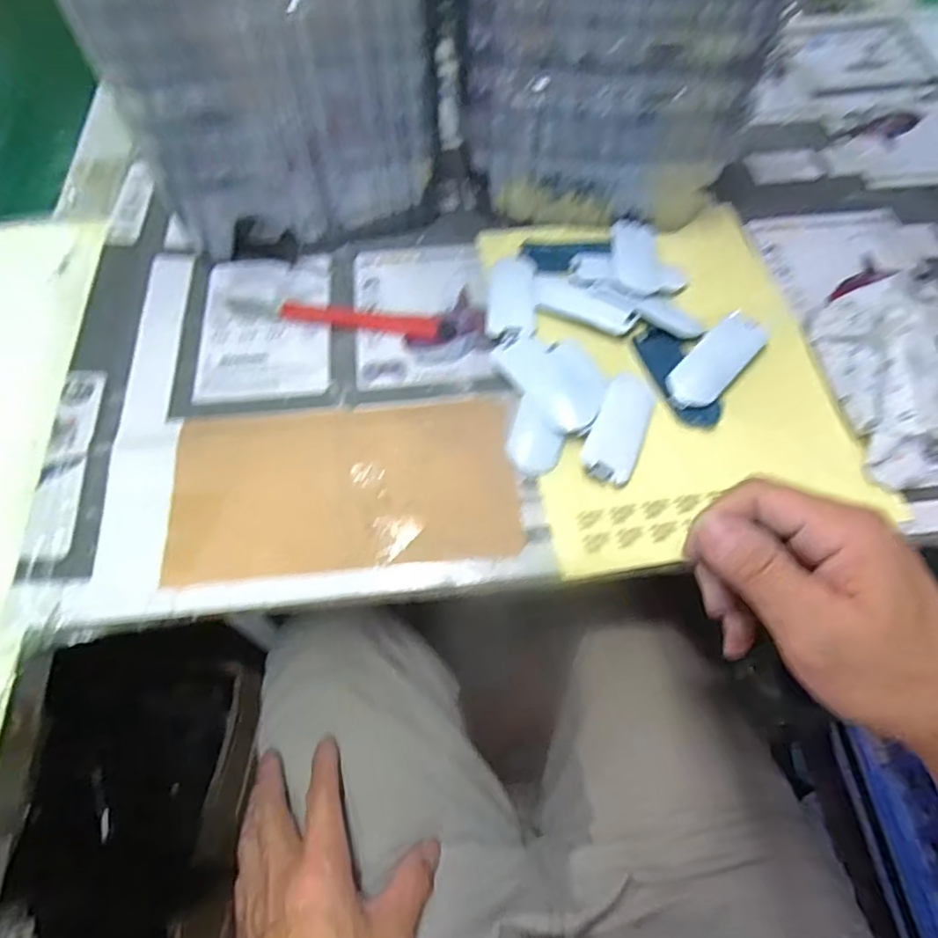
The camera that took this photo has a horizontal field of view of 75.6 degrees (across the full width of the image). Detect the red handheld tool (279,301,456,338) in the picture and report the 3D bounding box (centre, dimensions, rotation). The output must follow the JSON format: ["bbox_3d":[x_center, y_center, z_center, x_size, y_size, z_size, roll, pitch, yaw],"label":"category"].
[{"bbox_3d":[-0.074,-0.108,0.434,0.126,0.004,0.019,6,61,4],"label":"red handheld tool"}]

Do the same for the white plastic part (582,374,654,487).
[{"bbox_3d":[0.095,-0.028,0.379,0.032,0.013,0.084,20,63,11],"label":"white plastic part"}]

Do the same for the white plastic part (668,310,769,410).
[{"bbox_3d":[0.167,-0.073,0.405,0.033,0.014,0.086,40,68,20],"label":"white plastic part"}]

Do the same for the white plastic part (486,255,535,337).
[{"bbox_3d":[0.030,-0.126,0.437,0.034,0.011,0.083,3,61,2],"label":"white plastic part"}]

